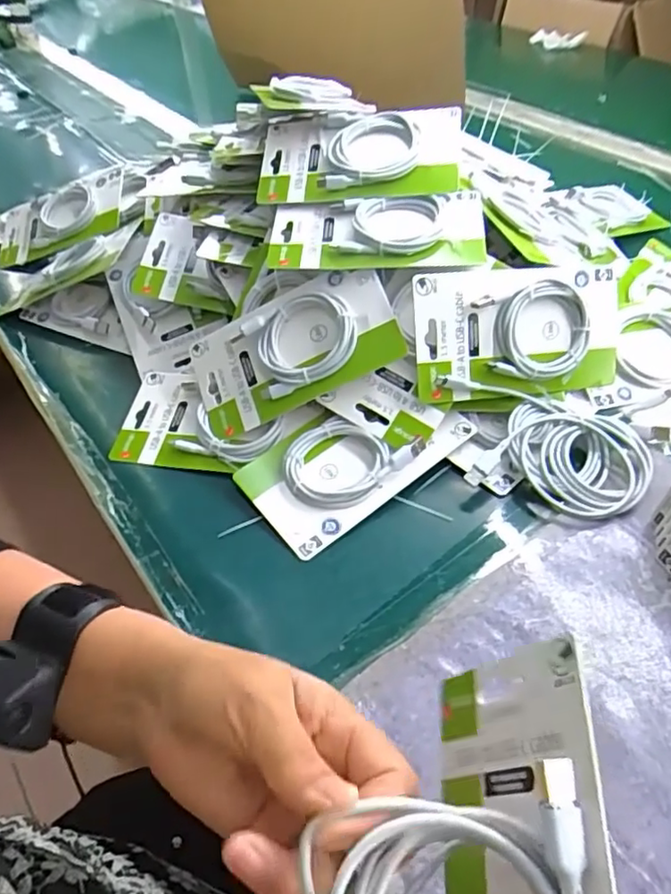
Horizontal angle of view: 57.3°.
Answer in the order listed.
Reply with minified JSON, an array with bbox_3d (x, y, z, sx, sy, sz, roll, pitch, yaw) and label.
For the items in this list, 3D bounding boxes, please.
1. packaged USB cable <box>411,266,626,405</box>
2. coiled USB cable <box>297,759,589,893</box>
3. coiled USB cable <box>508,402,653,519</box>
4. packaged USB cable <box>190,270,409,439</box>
[{"bbox_3d":[0.156,-0.094,0.504,0.191,0.101,0.029,-5,12,-11],"label":"packaged USB cable"},{"bbox_3d":[0.039,0.151,0.198,0.092,0.023,0.072,-11,63,3],"label":"coiled USB cable"},{"bbox_3d":[0.188,0.009,0.476,0.104,0.030,0.088,8,47,13],"label":"coiled USB cable"},{"bbox_3d":[-0.039,-0.080,0.511,0.180,0.018,0.092,-25,73,14],"label":"packaged USB cable"}]

